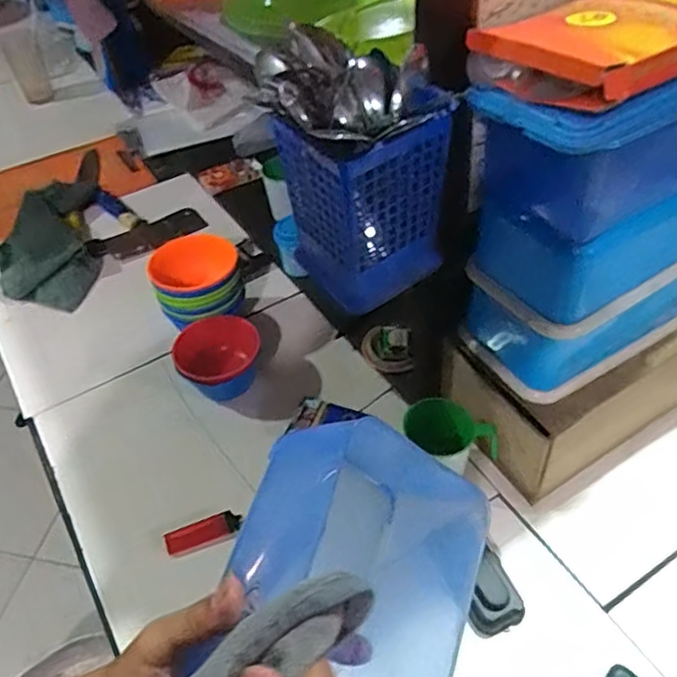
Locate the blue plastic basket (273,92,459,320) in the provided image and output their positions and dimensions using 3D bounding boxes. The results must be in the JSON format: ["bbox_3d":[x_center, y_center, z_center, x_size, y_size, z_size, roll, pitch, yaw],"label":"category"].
[{"bbox_3d":[0.019,-0.109,0.467,0.099,0.151,0.088,-23,50,-18],"label":"blue plastic basket"}]

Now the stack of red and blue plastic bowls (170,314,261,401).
[{"bbox_3d":[-0.142,0.038,0.772,0.103,0.079,0.110,-22,49,-17],"label":"stack of red and blue plastic bowls"}]

